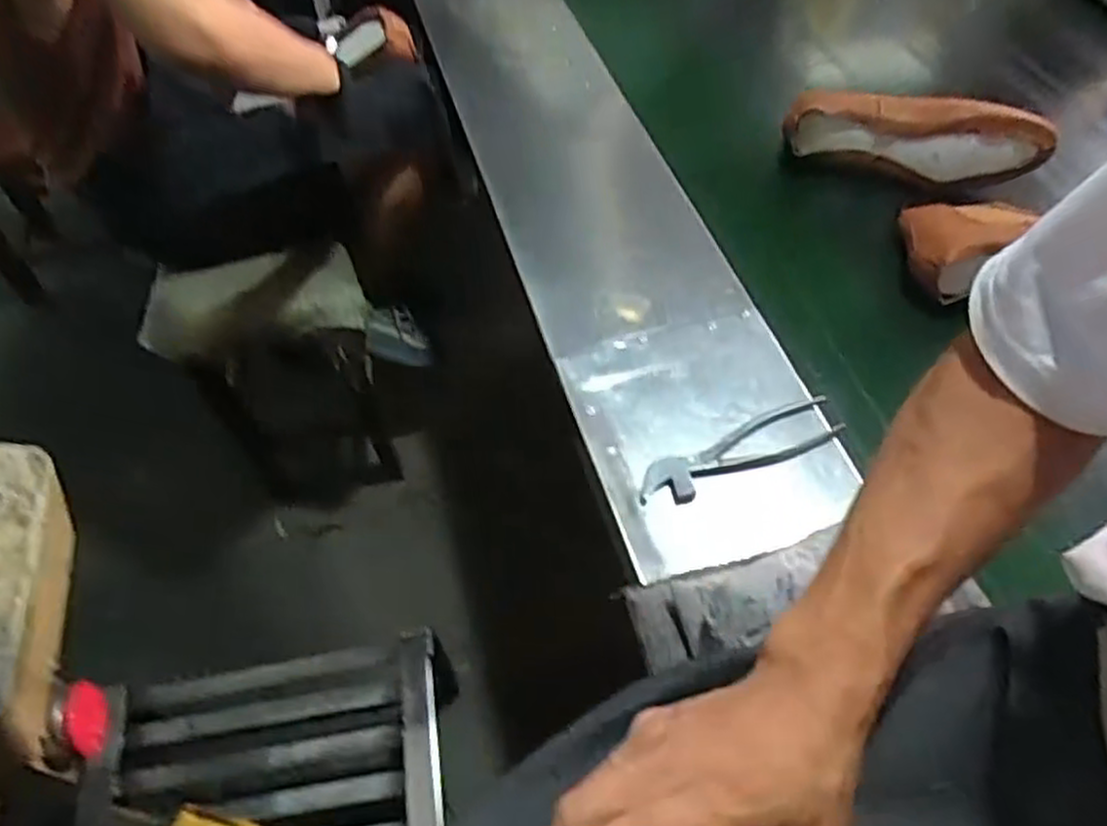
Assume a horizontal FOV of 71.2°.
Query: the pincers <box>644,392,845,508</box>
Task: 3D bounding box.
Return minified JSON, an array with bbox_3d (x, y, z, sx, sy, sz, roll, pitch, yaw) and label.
[{"bbox_3d":[0.169,0.037,0.707,0.195,0.026,0.049,-21,56,-13],"label":"pincers"}]

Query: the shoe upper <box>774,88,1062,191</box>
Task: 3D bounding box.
[{"bbox_3d":[0.429,-0.322,0.933,0.289,0.098,0.069,16,56,14],"label":"shoe upper"}]

